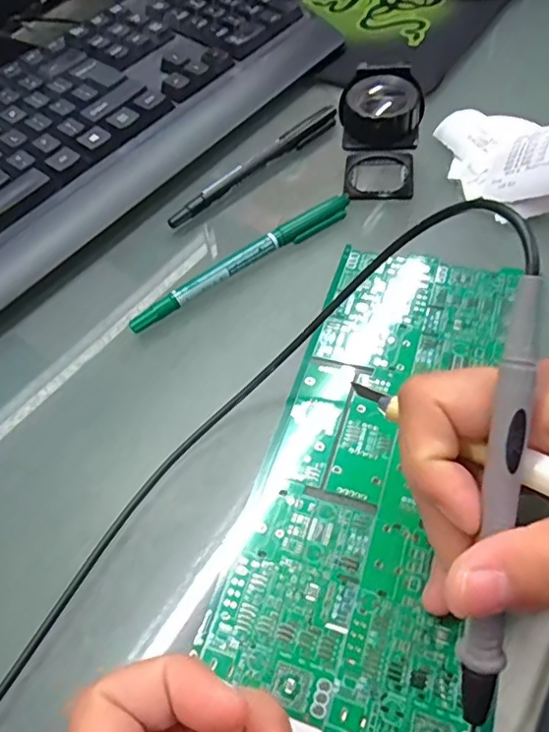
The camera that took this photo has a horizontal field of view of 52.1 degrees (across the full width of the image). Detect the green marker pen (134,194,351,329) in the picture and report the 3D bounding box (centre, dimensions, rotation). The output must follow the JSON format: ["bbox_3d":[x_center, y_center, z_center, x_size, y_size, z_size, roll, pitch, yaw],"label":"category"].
[{"bbox_3d":[-0.015,-0.058,0.303,0.139,0.010,0.012,-31,64,-17],"label":"green marker pen"}]

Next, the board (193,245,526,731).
[{"bbox_3d":[0.046,0.032,0.237,0.090,0.011,0.215,15,57,9],"label":"board"}]

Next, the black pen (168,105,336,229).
[{"bbox_3d":[-0.011,-0.127,0.351,0.138,0.010,0.009,-38,66,-20],"label":"black pen"}]

